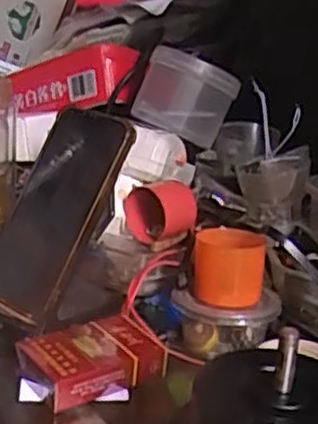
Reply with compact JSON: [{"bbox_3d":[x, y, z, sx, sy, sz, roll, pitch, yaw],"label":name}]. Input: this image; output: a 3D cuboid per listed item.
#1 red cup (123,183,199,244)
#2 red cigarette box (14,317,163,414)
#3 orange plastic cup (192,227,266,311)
[{"bbox_3d":[0.005,-0.003,0.580,0.044,0.043,0.054,19,24,35],"label":"red cup"},{"bbox_3d":[-0.048,0.102,0.494,0.089,0.027,0.060,-9,23,-33],"label":"red cigarette box"},{"bbox_3d":[0.051,0.040,0.538,0.051,0.048,0.057,7,19,7],"label":"orange plastic cup"}]

